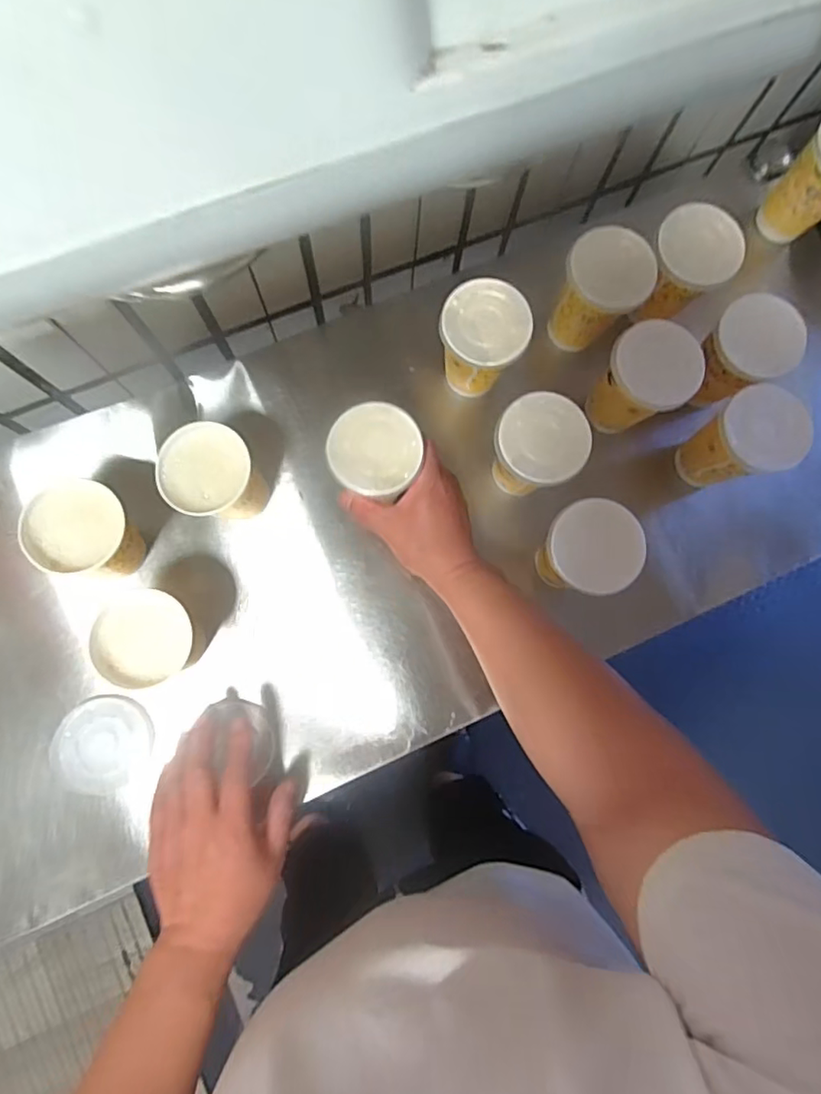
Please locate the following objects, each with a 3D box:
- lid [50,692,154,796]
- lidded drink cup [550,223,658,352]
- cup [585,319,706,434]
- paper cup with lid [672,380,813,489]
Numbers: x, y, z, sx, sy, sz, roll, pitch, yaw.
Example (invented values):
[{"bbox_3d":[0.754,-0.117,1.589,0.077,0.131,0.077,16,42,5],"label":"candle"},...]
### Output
[{"bbox_3d":[-0.274,0.176,0.511,0.079,0.012,0.078,0,82,-3],"label":"lid"},{"bbox_3d":[0.176,-0.241,0.554,0.077,0.092,0.072,39,82,3],"label":"lidded drink cup"},{"bbox_3d":[0.210,-0.151,0.545,0.076,0.110,0.072,0,82,-3],"label":"cup"},{"bbox_3d":[0.300,-0.095,0.534,0.072,0.102,0.072,0,82,-3],"label":"paper cup with lid"}]

